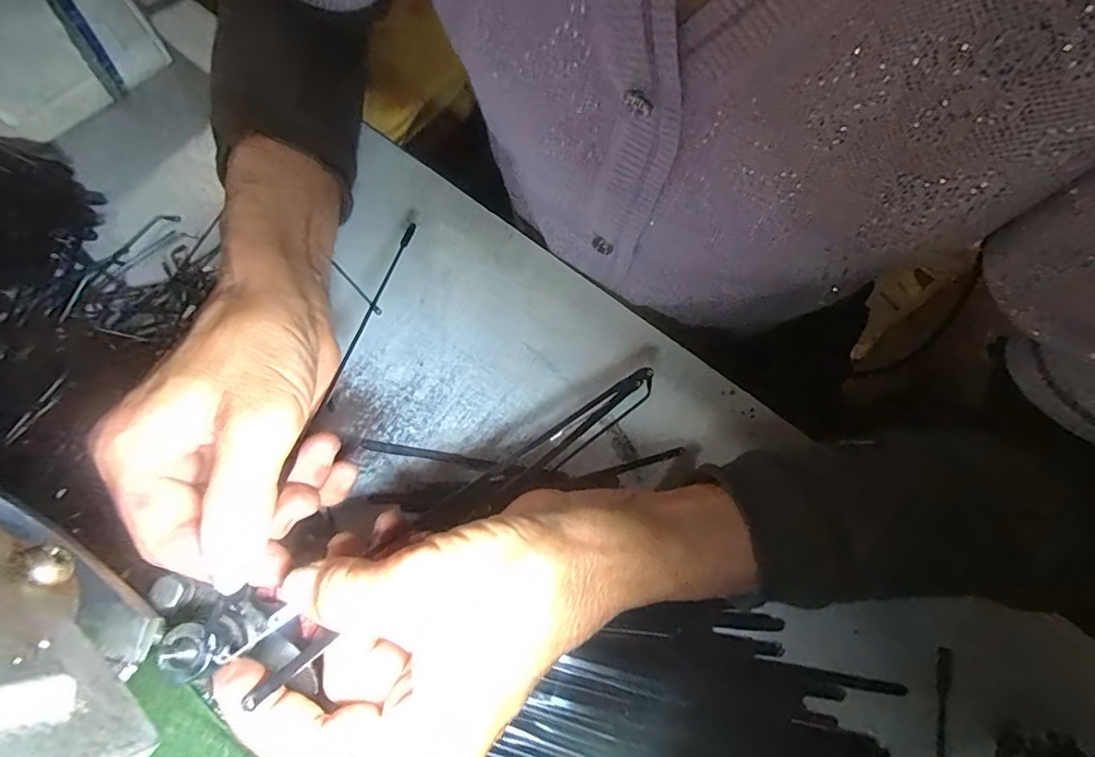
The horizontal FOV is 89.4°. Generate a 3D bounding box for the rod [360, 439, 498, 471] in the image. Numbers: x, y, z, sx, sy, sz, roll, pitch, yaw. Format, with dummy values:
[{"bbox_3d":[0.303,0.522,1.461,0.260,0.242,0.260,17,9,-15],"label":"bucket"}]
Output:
[{"bbox_3d":[-0.058,0.037,0.269,0.067,0.004,0.005,9,70,5],"label":"rod"}]

